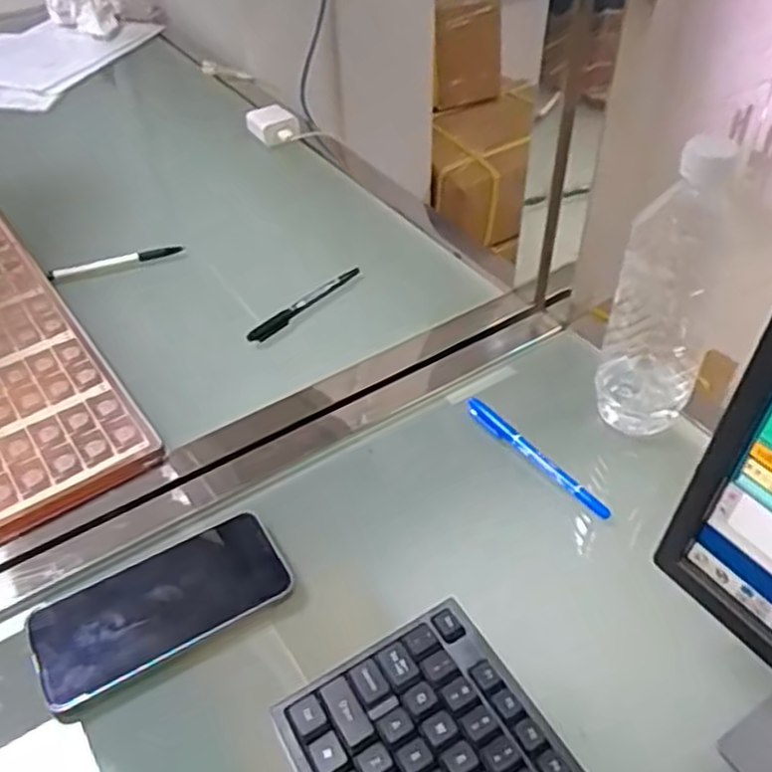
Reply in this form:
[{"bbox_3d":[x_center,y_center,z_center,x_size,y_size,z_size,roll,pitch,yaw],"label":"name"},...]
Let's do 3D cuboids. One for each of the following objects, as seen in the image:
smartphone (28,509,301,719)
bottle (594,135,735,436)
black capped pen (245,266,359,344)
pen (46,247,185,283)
[{"bbox_3d":[-0.143,0.141,0.475,0.158,0.013,0.075,-22,48,-20],"label":"smartphone"},{"bbox_3d":[0.199,-0.065,0.521,0.070,0.224,0.056,15,47,17],"label":"bottle"},{"bbox_3d":[-0.076,-0.078,0.698,0.015,0.016,0.136,30,53,29],"label":"black capped pen"},{"bbox_3d":[-0.275,-0.126,0.753,0.131,0.011,0.011,-17,46,-15],"label":"pen"}]

